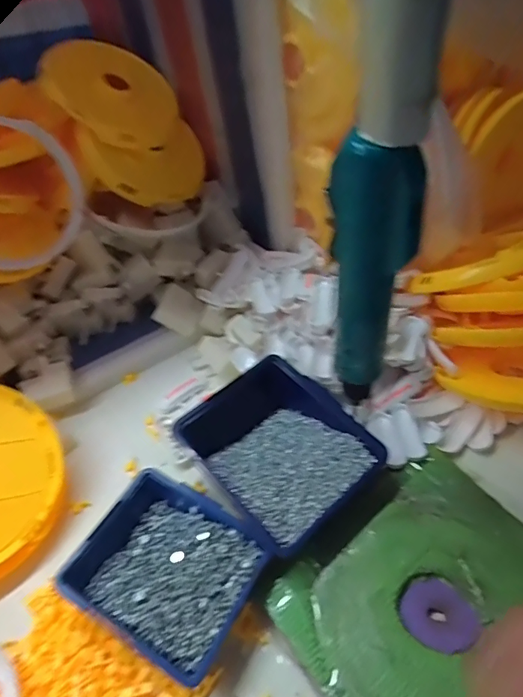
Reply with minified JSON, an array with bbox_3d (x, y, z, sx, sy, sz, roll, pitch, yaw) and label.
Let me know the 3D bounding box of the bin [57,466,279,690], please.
[{"bbox_3d":[-0.077,0.184,0.394,0.137,0.048,0.119,19,50,25],"label":"bin"}]

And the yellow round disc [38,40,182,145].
[{"bbox_3d":[-0.197,-0.349,0.635,0.020,0.158,0.154,-21,27,54],"label":"yellow round disc"}]

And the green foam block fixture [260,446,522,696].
[{"bbox_3d":[0.140,0.204,0.373,0.224,0.015,0.213,-32,49,-23],"label":"green foam block fixture"}]

